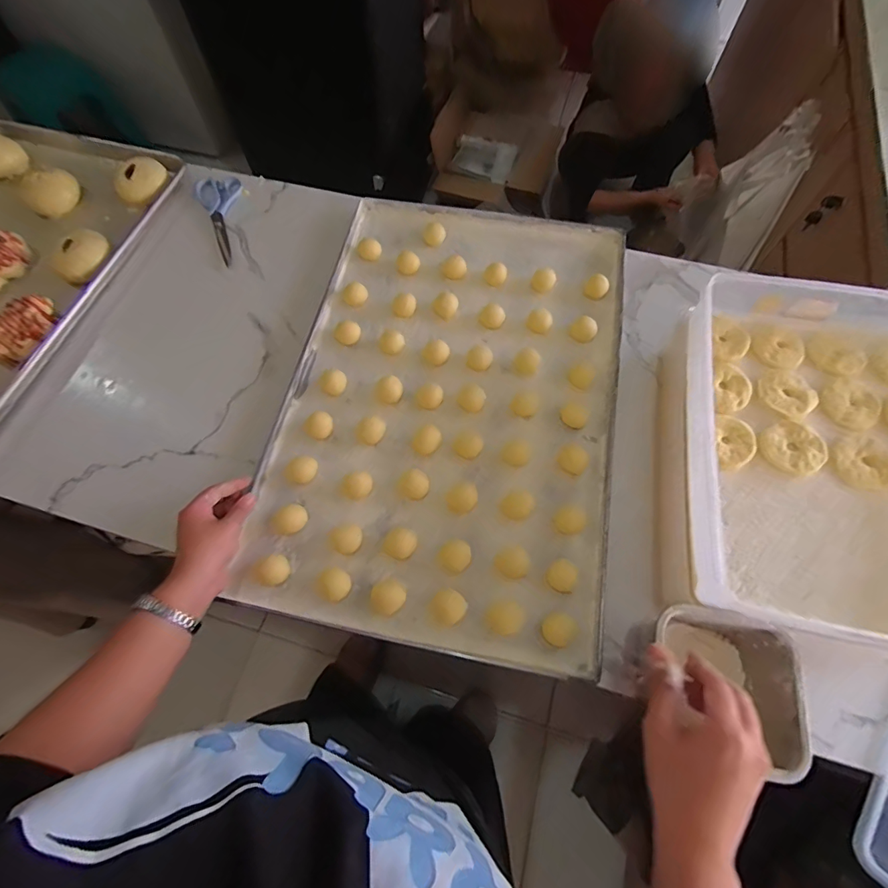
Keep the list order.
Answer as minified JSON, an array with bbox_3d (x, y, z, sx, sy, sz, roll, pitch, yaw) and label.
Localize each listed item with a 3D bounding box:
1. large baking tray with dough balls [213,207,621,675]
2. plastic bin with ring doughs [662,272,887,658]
[{"bbox_3d":[0.010,-0.068,0.582,0.401,0.030,0.591,10,68,6],"label":"large baking tray with dough balls"},{"bbox_3d":[0.395,0.014,0.468,0.283,0.102,0.364,10,68,6],"label":"plastic bin with ring doughs"}]

